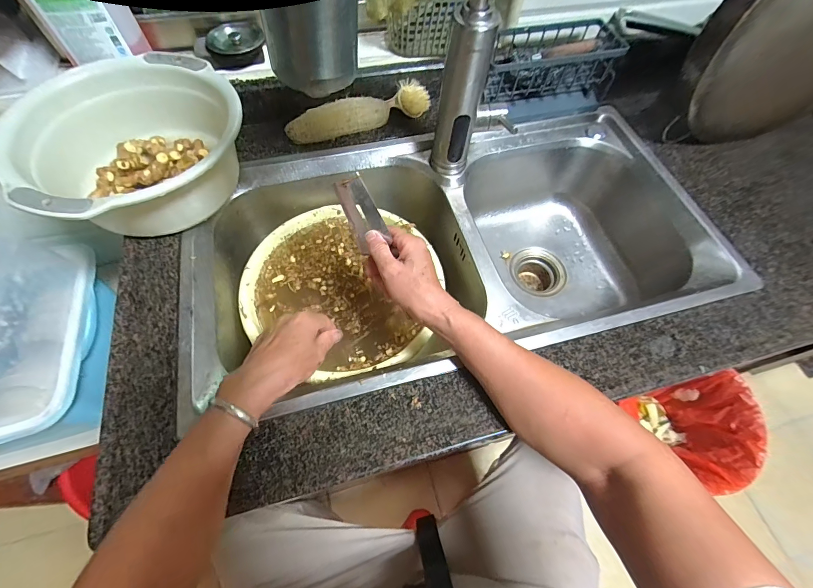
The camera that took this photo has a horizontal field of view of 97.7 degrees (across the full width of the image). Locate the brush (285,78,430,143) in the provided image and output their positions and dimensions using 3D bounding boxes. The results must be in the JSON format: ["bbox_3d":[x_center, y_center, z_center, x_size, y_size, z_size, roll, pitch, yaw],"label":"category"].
[{"bbox_3d":[-0.073,-0.291,0.568,0.239,0.043,0.047,-24,65,-14],"label":"brush"}]

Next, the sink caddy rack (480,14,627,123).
[{"bbox_3d":[0.244,-0.385,0.605,0.234,0.097,0.111,-7,63,-5],"label":"sink caddy rack"}]

